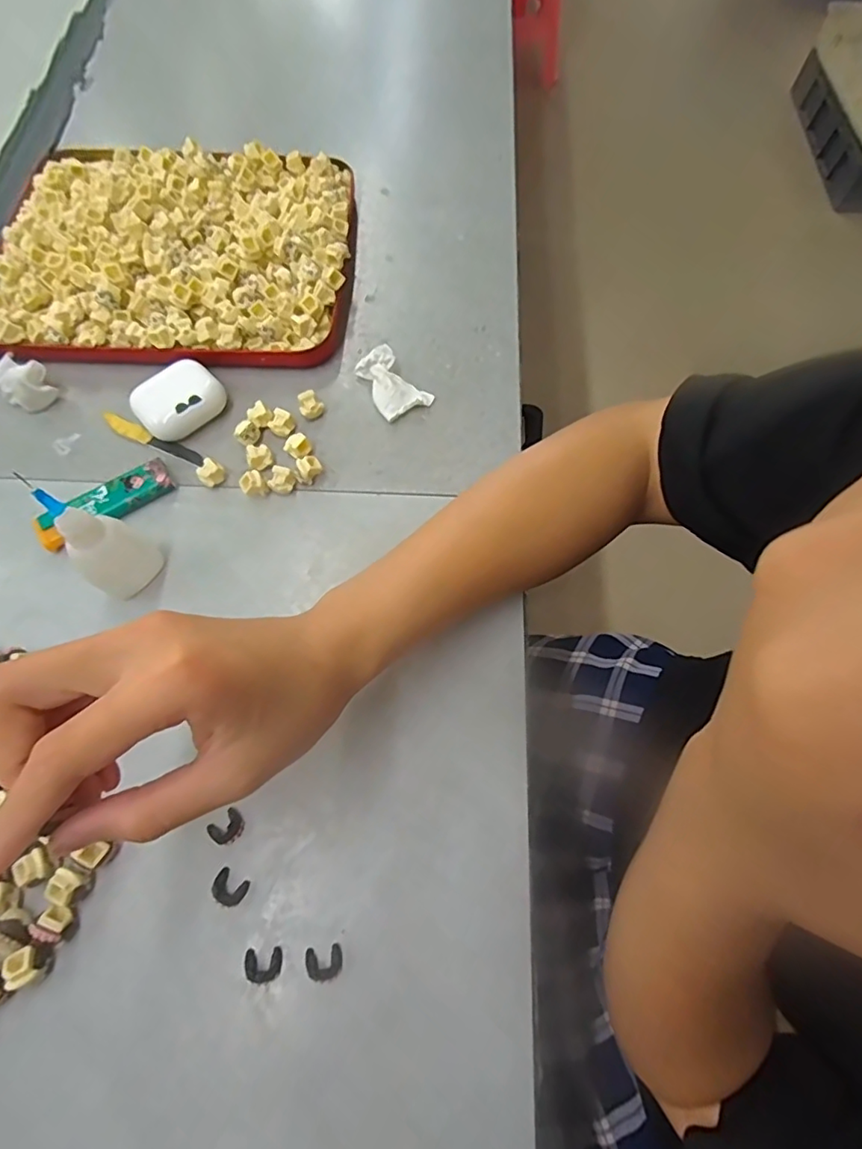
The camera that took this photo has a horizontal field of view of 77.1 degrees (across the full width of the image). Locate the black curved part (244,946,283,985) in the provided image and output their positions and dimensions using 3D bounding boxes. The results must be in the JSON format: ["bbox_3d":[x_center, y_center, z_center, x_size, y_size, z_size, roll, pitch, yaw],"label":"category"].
[{"bbox_3d":[-0.075,0.175,0.242,0.016,0.004,0.013,-4,69,-4],"label":"black curved part"}]

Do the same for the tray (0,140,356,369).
[{"bbox_3d":[-0.183,-0.238,0.389,0.247,0.034,0.198,0,68,-2],"label":"tray"}]

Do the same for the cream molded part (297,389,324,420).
[{"bbox_3d":[-0.078,-0.109,0.353,0.015,0.017,0.013,-13,69,-7],"label":"cream molded part"}]

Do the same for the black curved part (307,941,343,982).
[{"bbox_3d":[-0.048,0.175,0.243,0.016,0.004,0.013,-9,69,-5],"label":"black curved part"}]

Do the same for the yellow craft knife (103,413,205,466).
[{"bbox_3d":[-0.179,-0.088,0.345,0.074,0.005,0.011,25,70,7],"label":"yellow craft knife"}]

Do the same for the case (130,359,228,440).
[{"bbox_3d":[-0.160,-0.111,0.346,0.052,0.021,0.047,-41,75,-16],"label":"case"}]

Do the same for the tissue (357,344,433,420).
[{"bbox_3d":[-0.026,-0.127,0.358,0.033,0.015,0.048,-33,73,-14],"label":"tissue"}]

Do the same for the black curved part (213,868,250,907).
[{"bbox_3d":[-0.095,0.147,0.253,0.016,0.004,0.013,28,70,9],"label":"black curved part"}]

